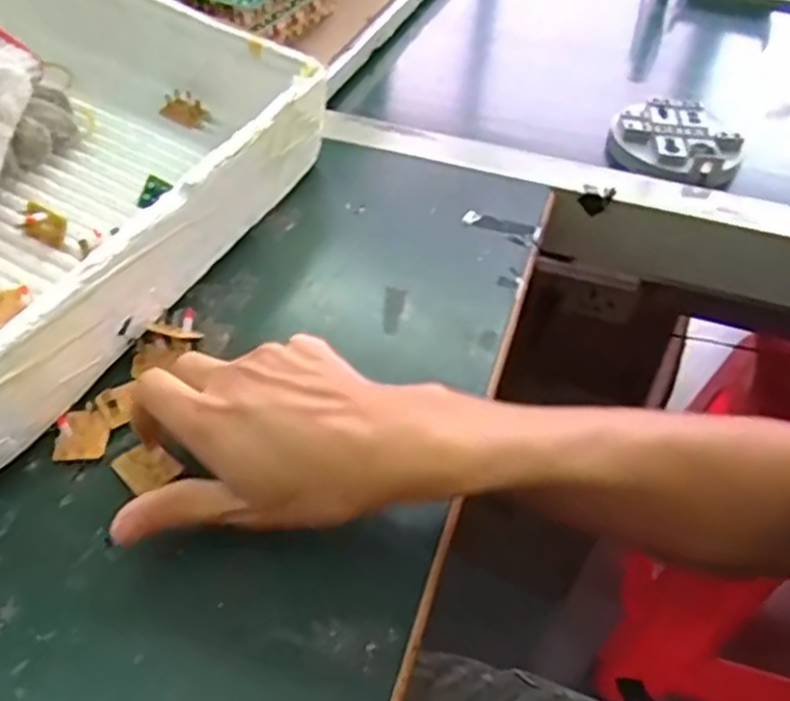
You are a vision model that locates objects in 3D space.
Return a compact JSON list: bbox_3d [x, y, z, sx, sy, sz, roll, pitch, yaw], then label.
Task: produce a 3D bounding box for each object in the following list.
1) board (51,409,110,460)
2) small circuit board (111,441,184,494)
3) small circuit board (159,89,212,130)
[{"bbox_3d":[-0.162,0.044,0.376,0.026,0.004,0.028,-6,48,-8],"label":"board"},{"bbox_3d":[-0.123,0.057,0.363,0.028,0.004,0.025,36,55,26],"label":"small circuit board"},{"bbox_3d":[-0.153,-0.177,0.536,0.038,0.023,0.006,29,8,7],"label":"small circuit board"}]

